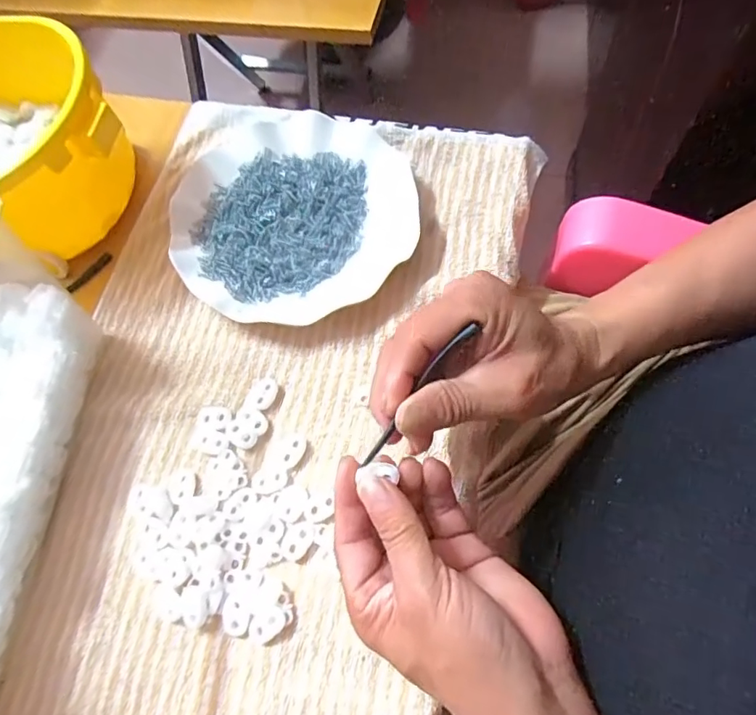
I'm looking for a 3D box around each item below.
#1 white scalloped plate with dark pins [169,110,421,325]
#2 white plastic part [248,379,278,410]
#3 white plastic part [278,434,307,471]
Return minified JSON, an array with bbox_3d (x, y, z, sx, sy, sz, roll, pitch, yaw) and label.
[{"bbox_3d":[-0.064,-0.112,0.388,0.178,0.022,0.187,-1,70,2],"label":"white scalloped plate with dark pins"},{"bbox_3d":[-0.078,0.025,0.349,0.018,0.005,0.022,29,74,11],"label":"white plastic part"},{"bbox_3d":[-0.056,0.061,0.332,0.014,0.004,0.022,23,73,10],"label":"white plastic part"}]

